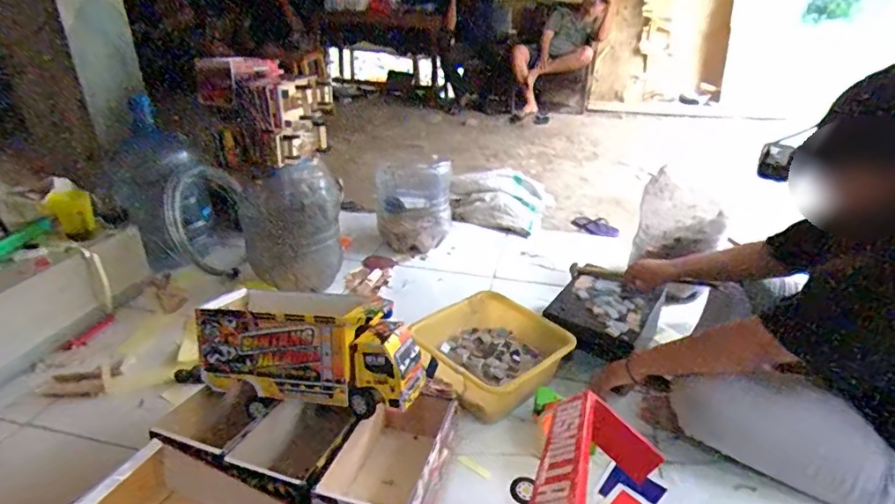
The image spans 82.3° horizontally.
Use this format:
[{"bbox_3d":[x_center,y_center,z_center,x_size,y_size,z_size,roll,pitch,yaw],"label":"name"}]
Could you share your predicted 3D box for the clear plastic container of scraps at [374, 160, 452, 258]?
[{"bbox_3d":[-0.117,-0.169,1.741,0.245,0.289,0.243,-3,28,-6],"label":"clear plastic container of scraps"}]

